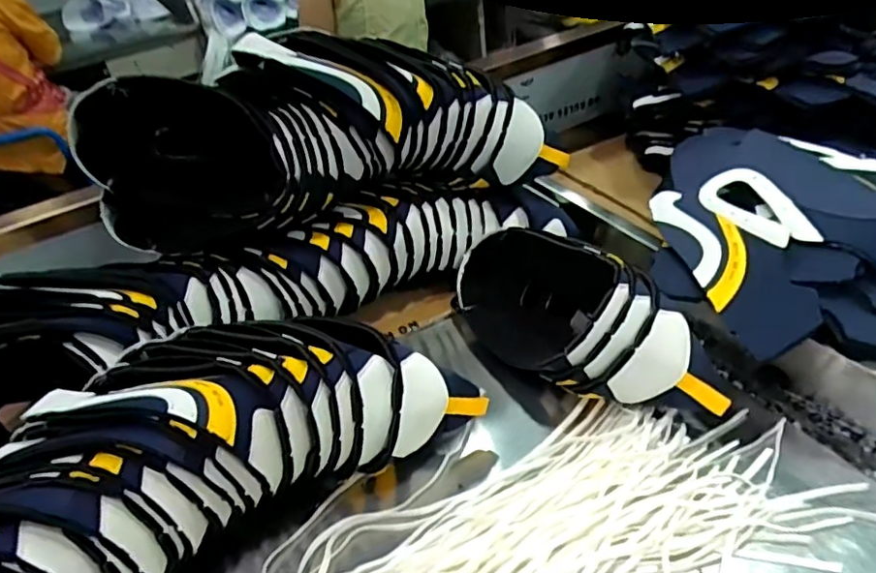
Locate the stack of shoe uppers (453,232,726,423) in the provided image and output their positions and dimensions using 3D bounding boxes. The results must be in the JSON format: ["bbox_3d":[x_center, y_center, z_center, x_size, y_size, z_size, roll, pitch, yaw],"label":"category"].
[{"bbox_3d":[0.139,0.028,0.624,0.136,0.138,0.305,-29,32,-23],"label":"stack of shoe uppers"}]

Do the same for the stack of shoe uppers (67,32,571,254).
[{"bbox_3d":[-0.133,-0.171,0.690,0.509,0.173,0.144,-16,38,-9],"label":"stack of shoe uppers"}]

